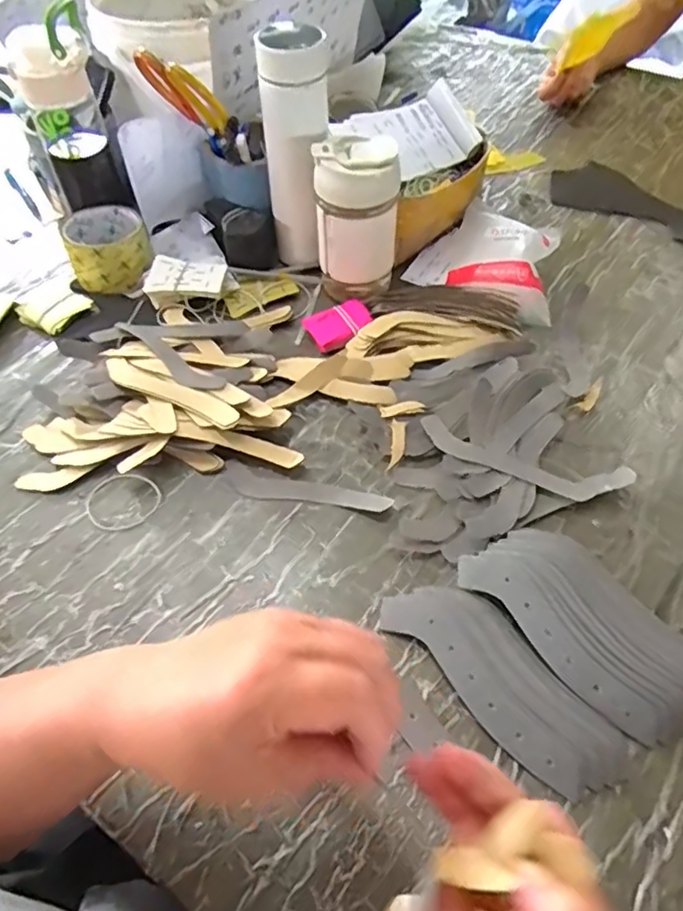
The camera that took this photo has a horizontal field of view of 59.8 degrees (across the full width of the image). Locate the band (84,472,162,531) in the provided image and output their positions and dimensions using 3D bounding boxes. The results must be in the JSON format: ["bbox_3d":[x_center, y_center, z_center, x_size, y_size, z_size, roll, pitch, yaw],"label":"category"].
[{"bbox_3d":[-0.186,0.038,0.506,0.059,0.007,0.055,-35,67,-20],"label":"band"}]

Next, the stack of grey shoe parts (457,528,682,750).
[{"bbox_3d":[0.178,0.119,0.428,0.086,0.020,0.176,-36,61,-21],"label":"stack of grey shoe parts"}]

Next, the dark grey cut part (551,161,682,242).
[{"bbox_3d":[0.369,-0.330,0.769,0.196,0.007,0.099,27,63,19],"label":"dark grey cut part"}]

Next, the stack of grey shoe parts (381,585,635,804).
[{"bbox_3d":[0.112,0.151,0.413,0.070,0.013,0.175,-38,61,-22],"label":"stack of grey shoe parts"}]

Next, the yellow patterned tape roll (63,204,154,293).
[{"bbox_3d":[-0.261,-0.232,0.673,0.086,0.059,0.091,-1,54,1],"label":"yellow patterned tape roll"}]

